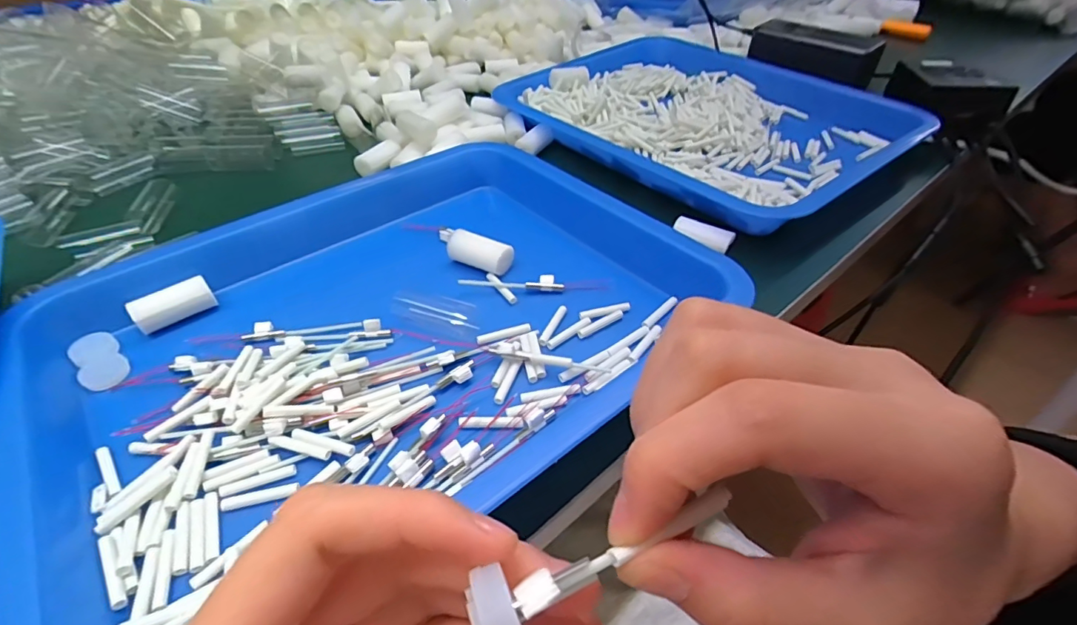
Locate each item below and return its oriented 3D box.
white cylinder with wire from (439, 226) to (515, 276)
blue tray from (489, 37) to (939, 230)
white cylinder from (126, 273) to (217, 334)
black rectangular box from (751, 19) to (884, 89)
[{"bbox_3d":[-0.042,-0.041,0.324,0.052,0.013,0.018,21,47,22],"label":"white cylinder with wire"},{"bbox_3d":[0.156,-0.194,0.466,0.262,0.030,0.320,-30,51,-28],"label":"blue tray"},{"bbox_3d":[-0.211,-0.006,0.290,0.040,0.015,0.017,-32,51,-29],"label":"white cylinder"},{"bbox_3d":[0.299,-0.287,0.546,0.129,0.040,0.025,25,50,23],"label":"black rectangular box"}]

